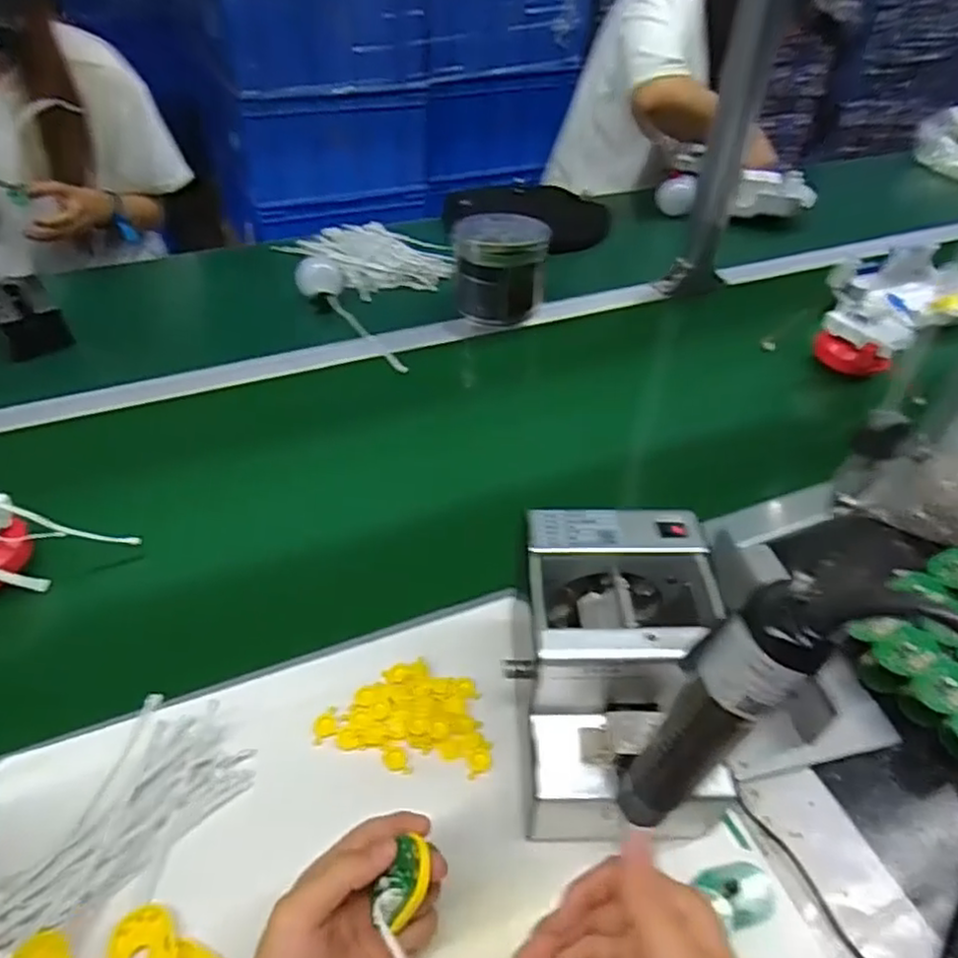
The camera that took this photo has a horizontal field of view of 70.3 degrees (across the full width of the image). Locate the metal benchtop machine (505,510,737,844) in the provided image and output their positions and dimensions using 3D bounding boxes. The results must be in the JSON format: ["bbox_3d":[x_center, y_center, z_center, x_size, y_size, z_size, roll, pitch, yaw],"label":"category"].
[{"bbox_3d":[0.093,0.126,0.469,0.121,0.147,0.160,3,34,-4],"label":"metal benchtop machine"}]

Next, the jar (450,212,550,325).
[{"bbox_3d":[0.028,-0.294,0.961,0.130,0.127,0.129,3,34,-3],"label":"jar"}]

